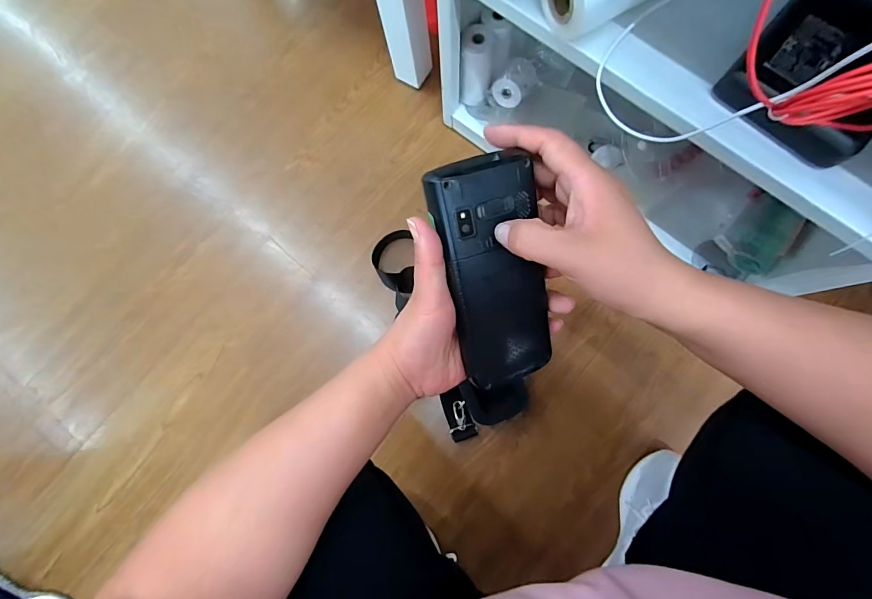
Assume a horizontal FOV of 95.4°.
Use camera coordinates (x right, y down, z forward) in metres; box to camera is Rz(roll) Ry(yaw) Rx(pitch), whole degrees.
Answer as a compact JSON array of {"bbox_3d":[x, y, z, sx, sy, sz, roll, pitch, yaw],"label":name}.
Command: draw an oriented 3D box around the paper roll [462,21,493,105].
[{"bbox_3d":[0.061,-0.354,0.604,0.044,0.111,0.043,1,82,3],"label":"paper roll"}]

